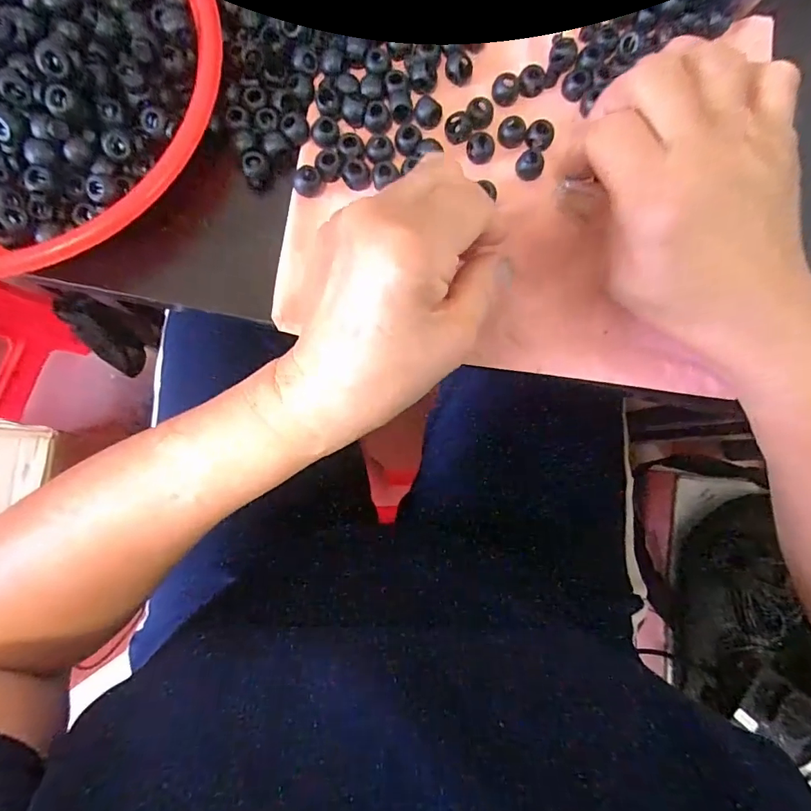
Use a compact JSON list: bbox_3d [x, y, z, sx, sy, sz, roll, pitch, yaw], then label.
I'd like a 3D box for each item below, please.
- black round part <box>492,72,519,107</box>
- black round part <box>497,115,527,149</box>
[{"bbox_3d":[0.058,-0.182,0.271,0.015,0.011,0.013,22,83,0],"label":"black round part"},{"bbox_3d":[0.061,-0.157,0.270,0.015,0.011,0.012,17,83,0],"label":"black round part"}]

